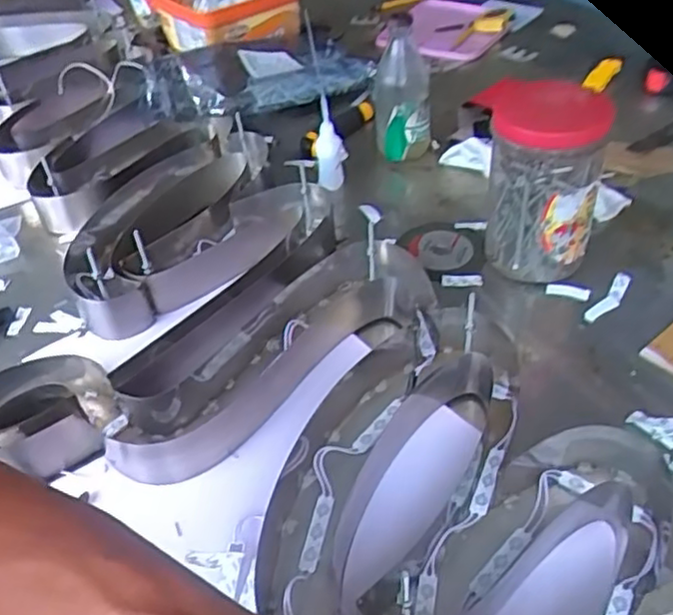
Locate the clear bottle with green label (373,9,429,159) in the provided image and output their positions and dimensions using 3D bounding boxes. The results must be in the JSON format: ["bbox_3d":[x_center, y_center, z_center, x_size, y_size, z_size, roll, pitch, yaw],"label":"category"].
[{"bbox_3d":[0.078,-0.254,0.827,0.068,0.163,0.063,-1,40,2],"label":"clear bottle with green label"}]

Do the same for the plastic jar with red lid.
[{"bbox_3d":[0.193,-0.122,0.655,0.106,0.178,0.103,-1,40,1],"label":"plastic jar with red lid"}]

